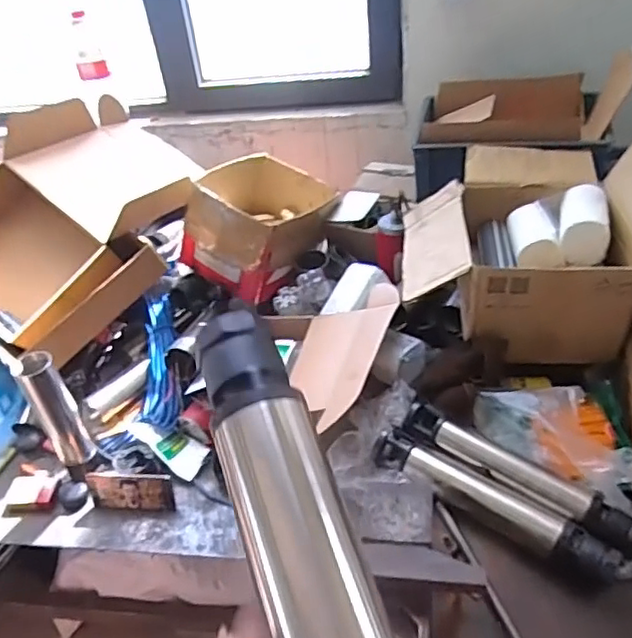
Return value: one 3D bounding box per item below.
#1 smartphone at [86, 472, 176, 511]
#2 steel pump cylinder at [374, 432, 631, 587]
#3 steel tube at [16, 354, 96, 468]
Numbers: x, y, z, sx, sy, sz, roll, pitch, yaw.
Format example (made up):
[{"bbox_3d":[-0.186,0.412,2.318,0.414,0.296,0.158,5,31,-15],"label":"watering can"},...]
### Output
[{"bbox_3d":[-0.345,0.321,1.103,0.178,0.068,0.013,-3,5,15],"label":"smartphone"},{"bbox_3d":[0.251,0.269,0.871,0.363,0.050,0.061,23,47,30],"label":"steel pump cylinder"},{"bbox_3d":[-0.477,0.170,1.097,0.066,0.243,0.056,-27,44,-24],"label":"steel tube"}]

